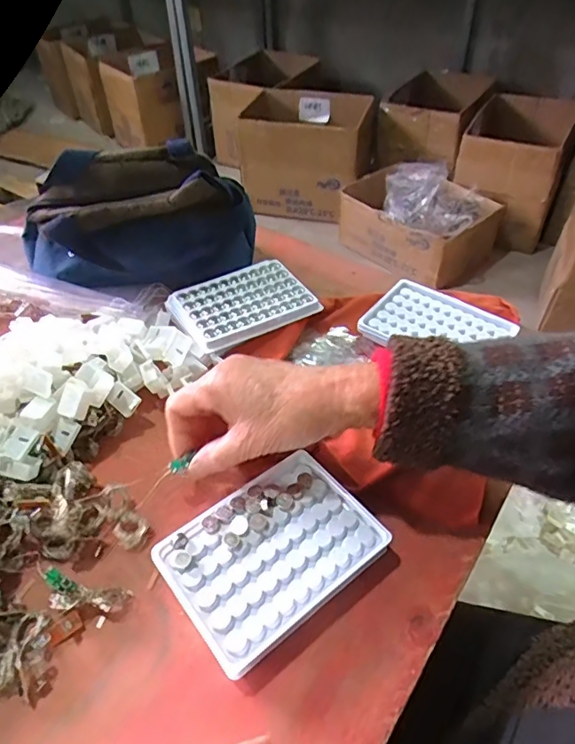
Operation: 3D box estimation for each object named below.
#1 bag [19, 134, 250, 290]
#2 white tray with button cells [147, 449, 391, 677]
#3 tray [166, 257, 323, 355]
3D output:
[{"bbox_3d":[-0.153,-0.151,0.521,0.237,0.112,0.082,-6,46,-5],"label":"bag"},{"bbox_3d":[-0.010,0.119,0.344,0.130,0.026,0.094,-30,52,-25],"label":"white tray with button cells"},{"bbox_3d":[-0.047,-0.070,0.507,0.124,0.013,0.103,-24,50,-21],"label":"tray"}]

